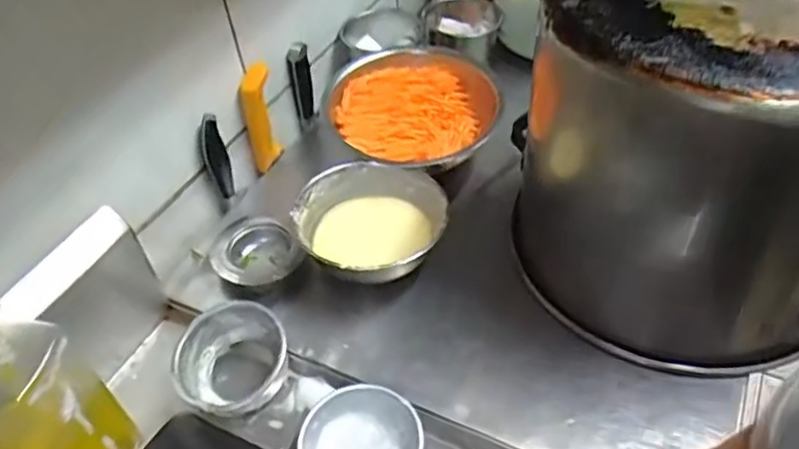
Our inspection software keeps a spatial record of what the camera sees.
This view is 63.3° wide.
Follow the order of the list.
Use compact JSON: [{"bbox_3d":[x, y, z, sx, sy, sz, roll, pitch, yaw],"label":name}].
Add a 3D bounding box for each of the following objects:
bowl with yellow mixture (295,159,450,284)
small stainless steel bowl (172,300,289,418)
[{"bbox_3d":[-0.033,0.011,0.723,0.163,0.071,0.173,-3,45,3],"label":"bowl with yellow mixture"},{"bbox_3d":[-0.166,0.136,0.647,0.108,0.063,0.101,-3,44,3],"label":"small stainless steel bowl"}]

